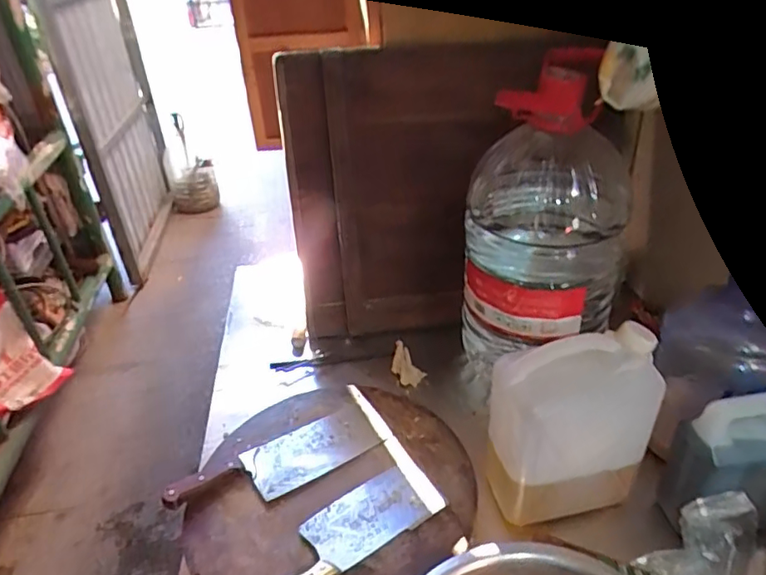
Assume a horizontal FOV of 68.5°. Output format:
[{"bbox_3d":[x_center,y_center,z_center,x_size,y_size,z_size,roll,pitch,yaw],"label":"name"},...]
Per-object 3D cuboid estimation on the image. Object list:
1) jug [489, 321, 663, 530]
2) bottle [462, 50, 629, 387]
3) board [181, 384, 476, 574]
[{"bbox_3d":[0.242,0.188,0.749,0.203,0.263,0.104,-9,35,-8],"label":"jug"},{"bbox_3d":[0.254,-0.069,0.927,0.226,0.500,0.236,4,35,10],"label":"bottle"},{"bbox_3d":[-0.065,0.294,0.792,0.369,0.054,0.391,-2,35,2],"label":"board"}]

